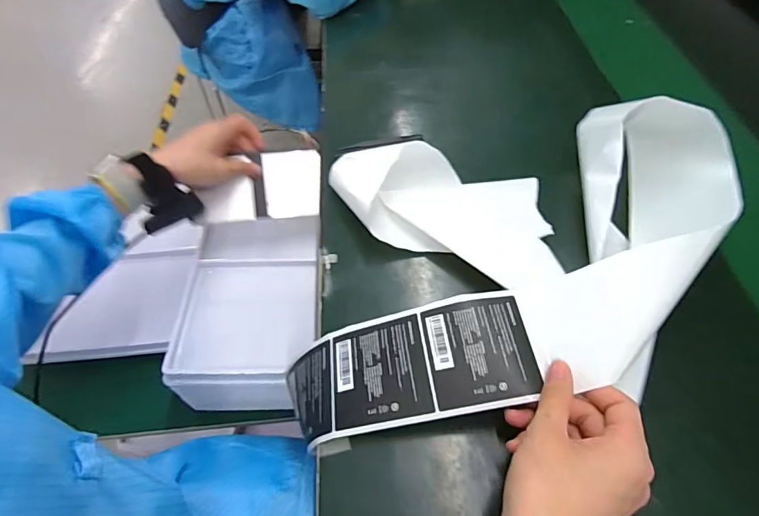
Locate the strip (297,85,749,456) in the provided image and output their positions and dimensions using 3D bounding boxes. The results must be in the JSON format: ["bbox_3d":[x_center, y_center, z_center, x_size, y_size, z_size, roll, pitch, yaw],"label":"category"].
[{"bbox_3d":[0.133,-0.014,0.402,0.426,0.107,0.271,-6,54,-4],"label":"strip"}]

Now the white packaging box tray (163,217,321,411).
[{"bbox_3d":[-0.169,0.067,0.614,0.159,0.103,0.247,-1,55,1],"label":"white packaging box tray"}]

